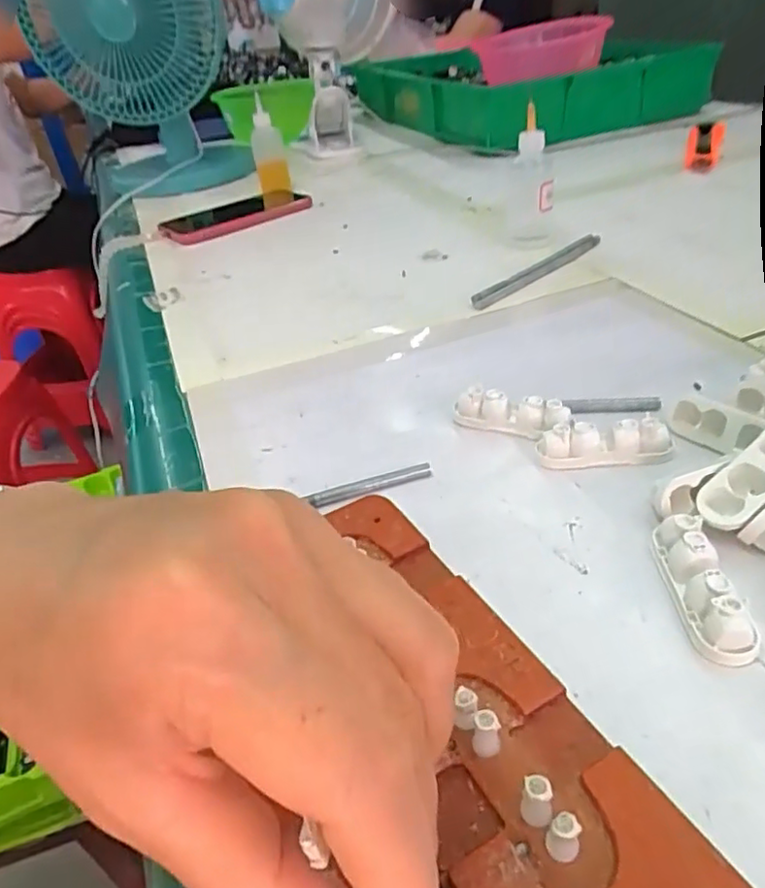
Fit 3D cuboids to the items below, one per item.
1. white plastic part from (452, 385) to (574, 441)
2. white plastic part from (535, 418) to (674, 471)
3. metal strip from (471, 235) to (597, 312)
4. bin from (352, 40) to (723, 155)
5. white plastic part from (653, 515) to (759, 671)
[{"bbox_3d":[0.064,-0.017,0.324,0.057,0.018,0.017,13,40,26],"label":"white plastic part"},{"bbox_3d":[0.104,0.000,0.295,0.060,0.014,0.016,-3,36,7],"label":"white plastic part"},{"bbox_3d":[0.120,-0.134,0.487,0.152,0.006,0.018,-32,42,-30],"label":"metal strip"},{"bbox_3d":[0.191,-0.595,1.054,0.355,0.081,0.584,-21,37,-17],"label":"bin"},{"bbox_3d":[0.113,0.049,0.226,0.018,0.016,0.057,-6,35,2],"label":"white plastic part"}]

